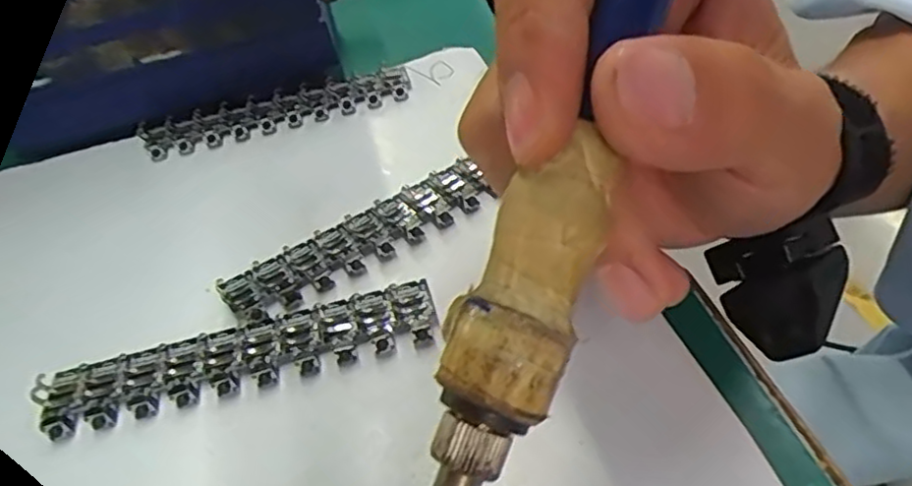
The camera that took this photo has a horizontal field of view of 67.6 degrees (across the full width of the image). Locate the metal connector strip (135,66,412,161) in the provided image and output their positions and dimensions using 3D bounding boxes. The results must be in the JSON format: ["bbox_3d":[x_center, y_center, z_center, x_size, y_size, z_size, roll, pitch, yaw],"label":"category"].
[{"bbox_3d":[-0.072,-0.052,0.278,0.108,0.011,0.021,-14,45,-7],"label":"metal connector strip"}]

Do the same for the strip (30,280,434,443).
[{"bbox_3d":[-0.060,0.032,0.192,0.108,0.004,0.024,-14,45,-8],"label":"strip"}]

